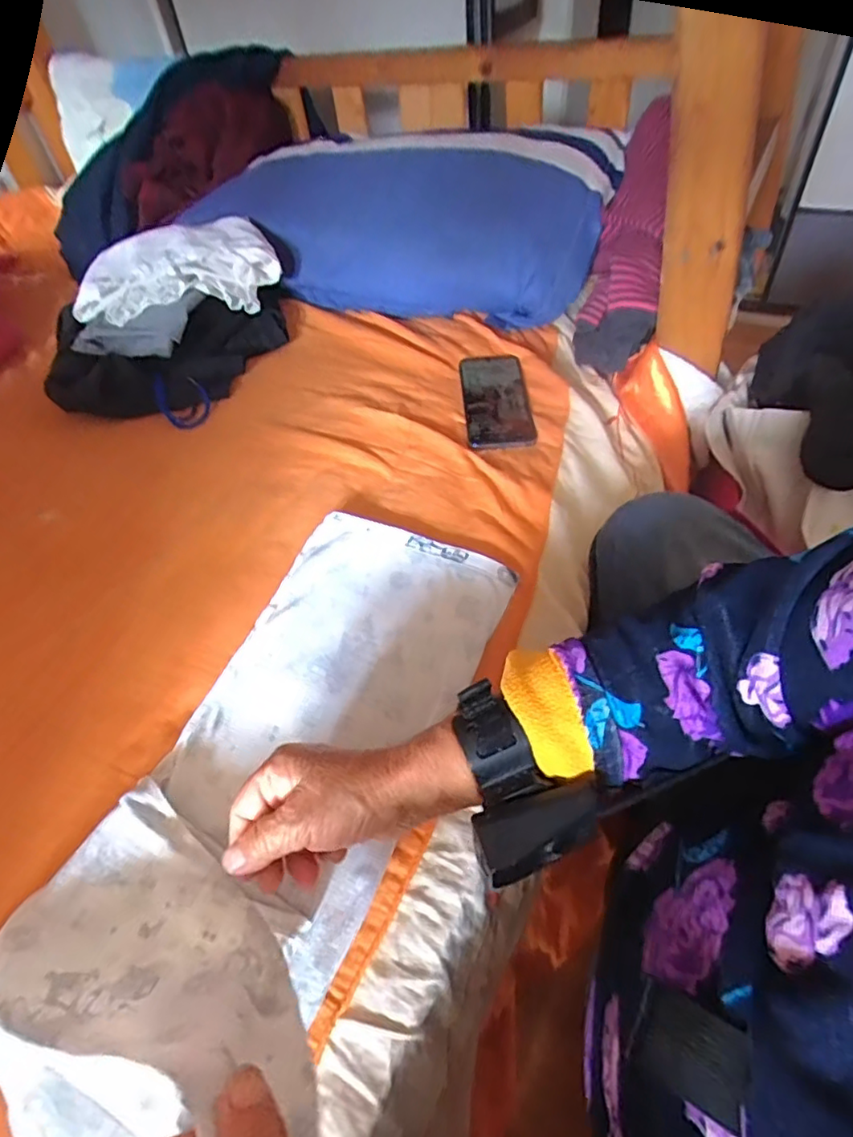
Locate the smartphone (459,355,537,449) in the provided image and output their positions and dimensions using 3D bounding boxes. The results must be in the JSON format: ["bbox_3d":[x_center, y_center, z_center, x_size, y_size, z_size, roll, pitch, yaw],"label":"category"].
[{"bbox_3d":[0.083,-0.203,0.691,0.076,0.012,0.172,-3,54,0],"label":"smartphone"}]

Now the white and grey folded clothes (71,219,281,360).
[{"bbox_3d":[-0.354,-0.390,0.794,0.197,0.075,0.266,32,60,28],"label":"white and grey folded clothes"}]

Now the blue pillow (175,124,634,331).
[{"bbox_3d":[-0.068,-0.533,0.876,0.639,0.163,0.254,13,53,16],"label":"blue pillow"}]

